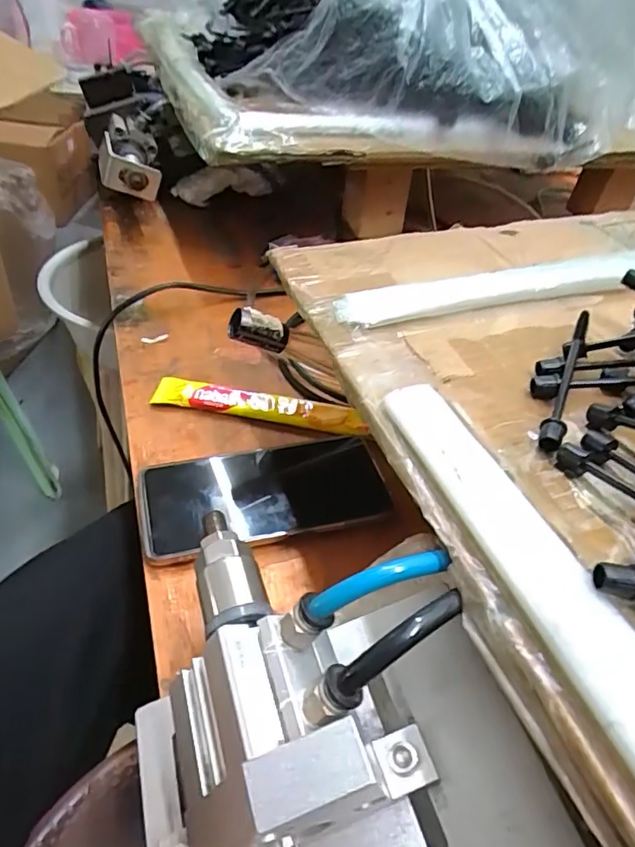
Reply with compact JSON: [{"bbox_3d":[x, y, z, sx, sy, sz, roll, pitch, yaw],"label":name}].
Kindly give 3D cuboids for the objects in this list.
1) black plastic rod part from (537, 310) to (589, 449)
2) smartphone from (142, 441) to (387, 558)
[{"bbox_3d":[0.121,-0.023,0.256,0.010,0.018,0.098,25,44,16],"label":"black plastic rod part"},{"bbox_3d":[-0.035,0.047,0.365,0.161,0.010,0.076,-6,44,-16],"label":"smartphone"}]

